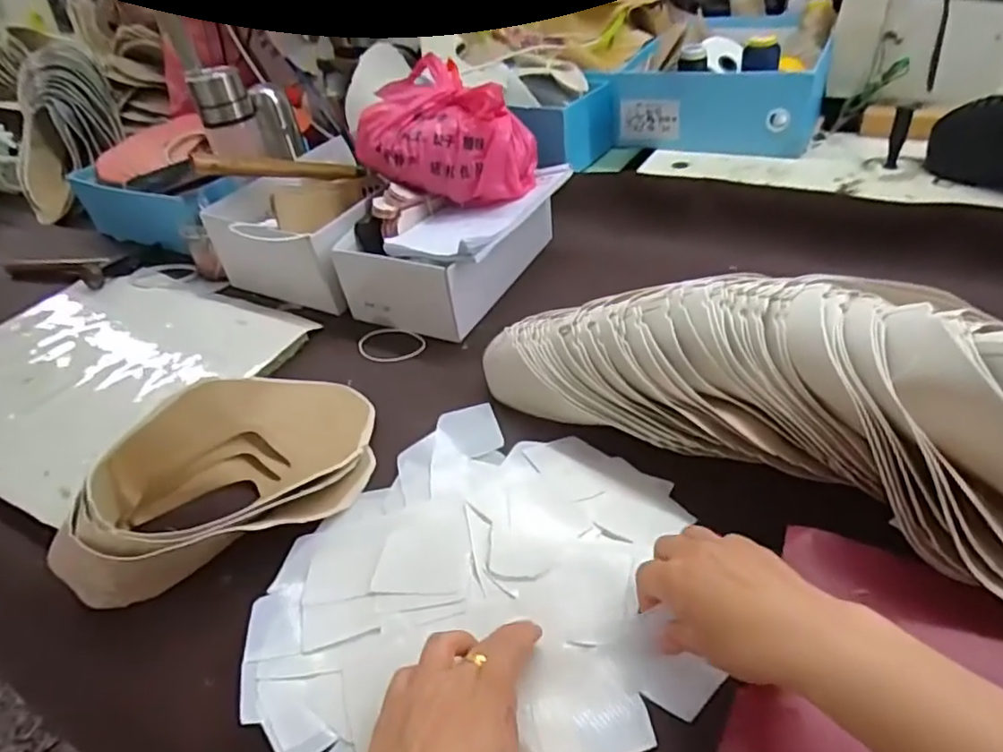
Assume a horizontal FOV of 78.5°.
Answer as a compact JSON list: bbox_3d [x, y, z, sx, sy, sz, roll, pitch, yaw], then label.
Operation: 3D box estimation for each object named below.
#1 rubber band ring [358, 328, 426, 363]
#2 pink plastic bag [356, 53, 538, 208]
[{"bbox_3d":[-0.124,-0.033,0.675,0.078,0.006,0.057,16,47,24],"label":"rubber band ring"},{"bbox_3d":[-0.058,-0.280,0.704,0.187,0.101,0.130,4,43,13],"label":"pink plastic bag"}]

